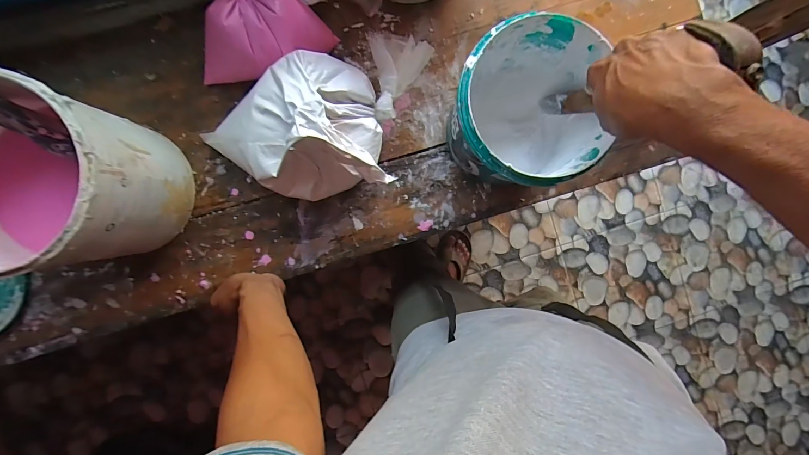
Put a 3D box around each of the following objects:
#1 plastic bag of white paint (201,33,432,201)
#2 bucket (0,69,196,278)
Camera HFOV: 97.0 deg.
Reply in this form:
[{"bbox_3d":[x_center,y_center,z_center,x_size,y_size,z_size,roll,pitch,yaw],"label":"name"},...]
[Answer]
[{"bbox_3d":[-0.103,-0.132,0.442,0.309,0.127,0.180,-14,94,-3],"label":"plastic bag of white paint"},{"bbox_3d":[-0.370,-0.051,0.394,0.182,0.189,0.169,0,93,-3],"label":"bucket"}]

